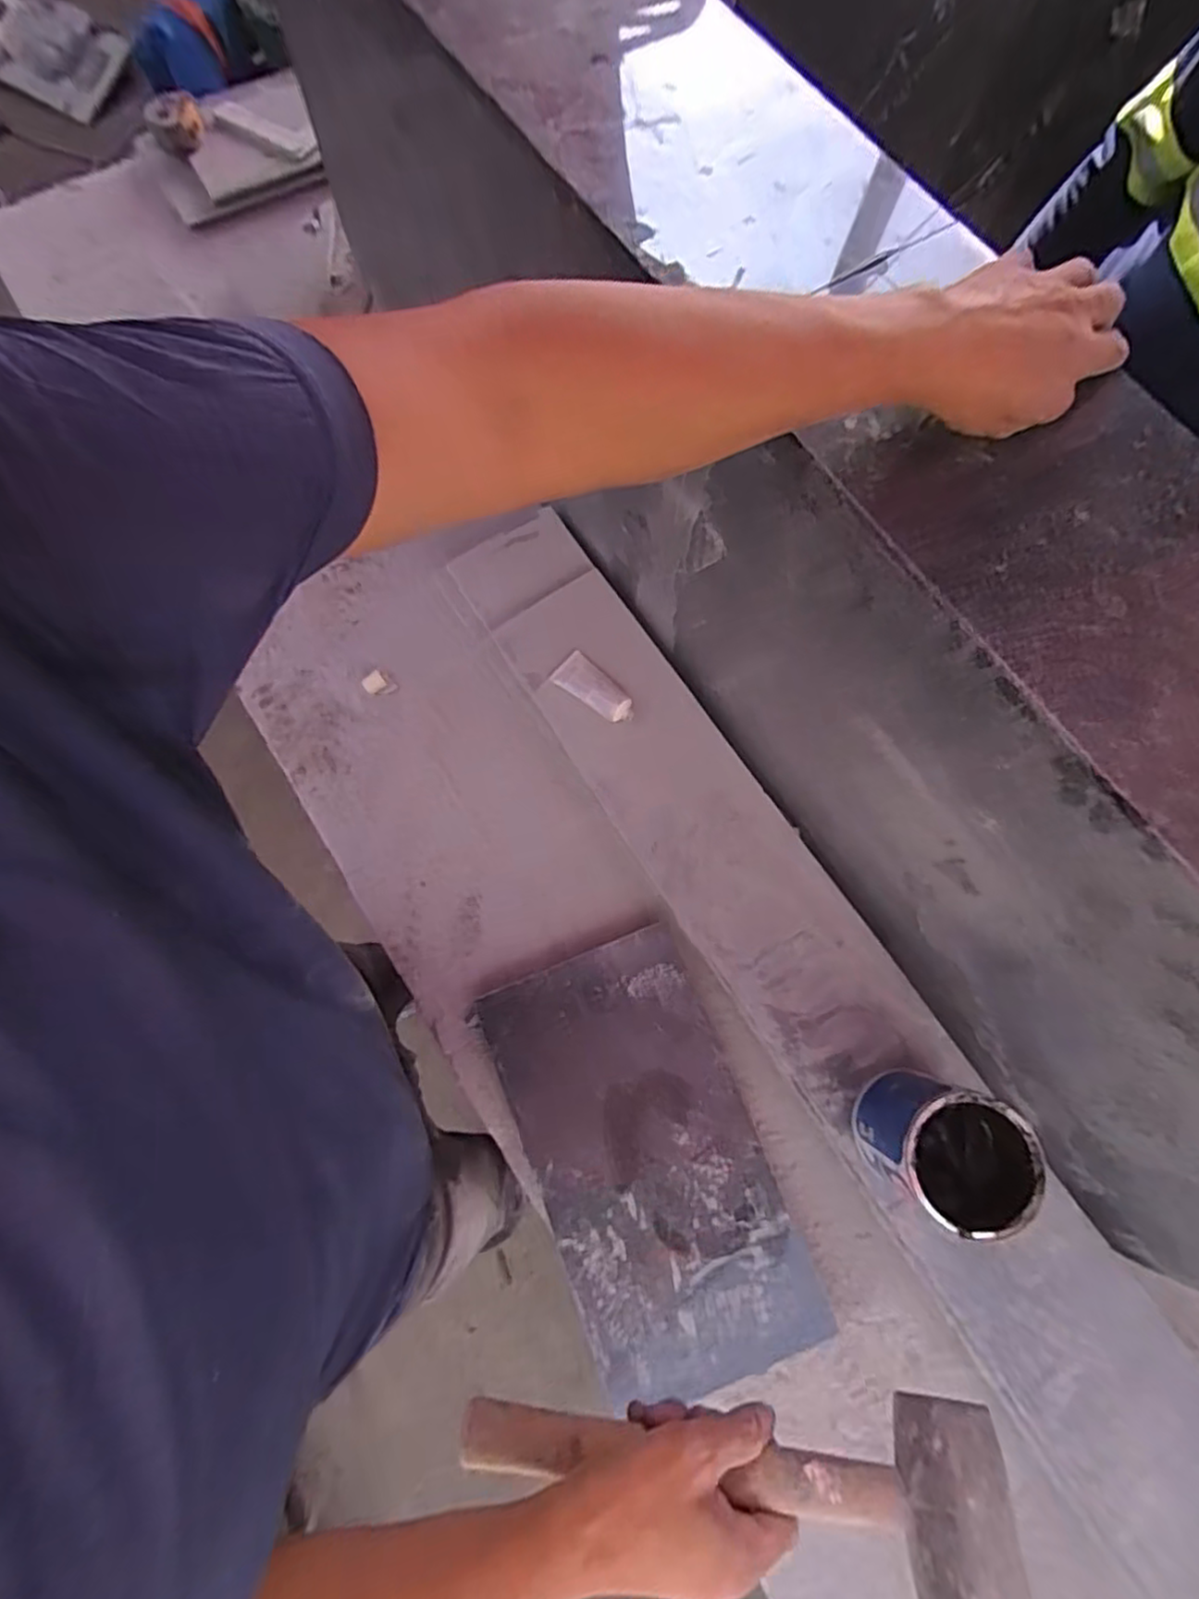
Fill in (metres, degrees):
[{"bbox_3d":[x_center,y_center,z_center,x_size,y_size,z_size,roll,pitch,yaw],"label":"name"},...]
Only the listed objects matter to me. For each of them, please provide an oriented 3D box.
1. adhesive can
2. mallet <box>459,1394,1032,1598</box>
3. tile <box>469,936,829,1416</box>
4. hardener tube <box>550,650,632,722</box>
[{"bbox_3d":[0.286,0.290,0.550,0.116,0.121,0.104,31,76,7],"label":"adhesive can"},{"bbox_3d":[0.073,0.415,0.403,0.326,0.052,0.080,-4,74,10],"label":"mallet"},{"bbox_3d":[0.045,0.353,0.657,0.216,0.032,0.395,-22,76,-8],"label":"tile"},{"bbox_3d":[-0.002,-0.121,0.712,0.096,0.028,0.044,38,76,8],"label":"hardener tube"}]

